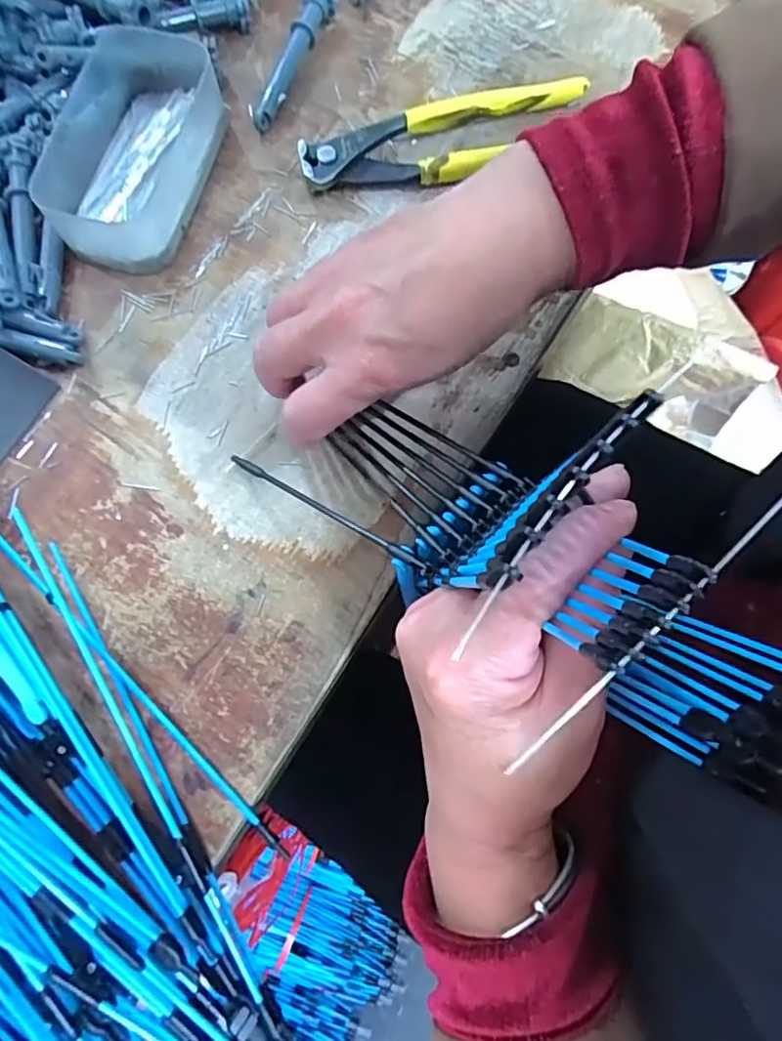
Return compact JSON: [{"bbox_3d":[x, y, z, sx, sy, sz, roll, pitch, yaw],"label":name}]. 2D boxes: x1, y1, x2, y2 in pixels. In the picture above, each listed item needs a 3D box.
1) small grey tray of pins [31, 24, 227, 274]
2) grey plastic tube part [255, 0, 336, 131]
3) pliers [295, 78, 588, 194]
[{"bbox_3d":[-0.139,-0.197,0.322,0.081,0.033,0.129,13,77,4],"label":"small grey tray of pins"},{"bbox_3d":[-0.057,-0.263,0.343,0.018,0.019,0.094,19,77,6],"label":"grey plastic tube part"},{"bbox_3d":[0.031,-0.209,0.332,0.160,0.015,0.046,-11,76,-2],"label":"pliers"}]

